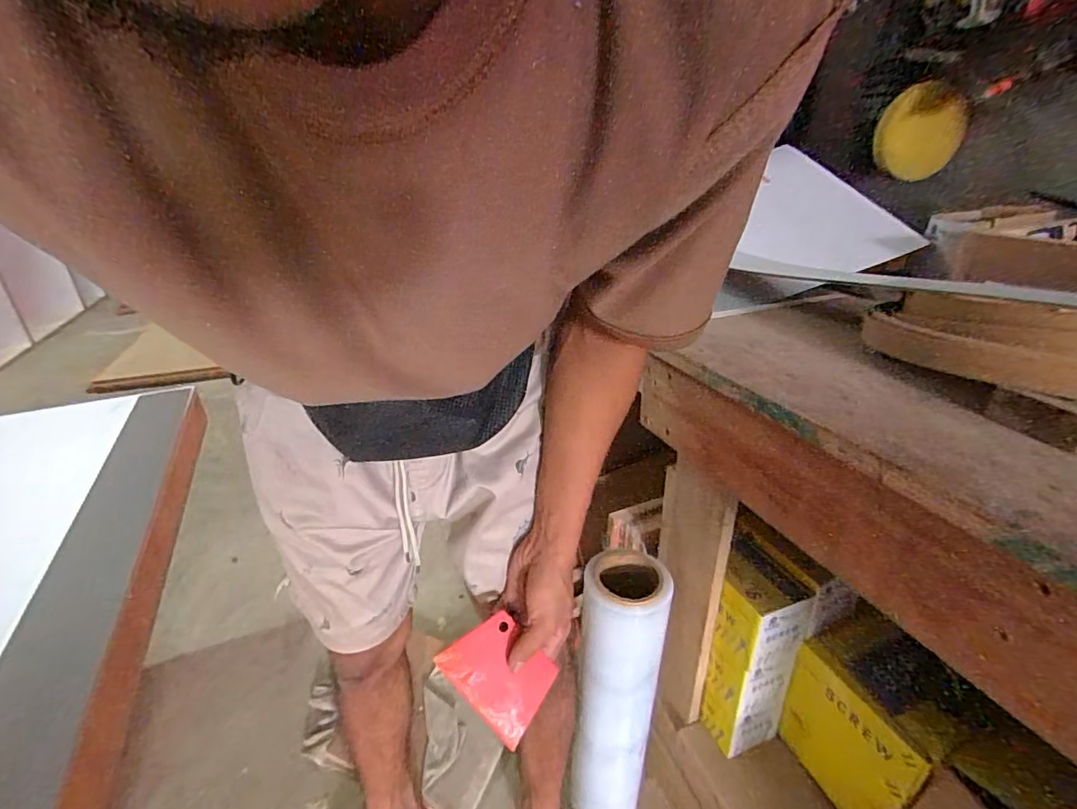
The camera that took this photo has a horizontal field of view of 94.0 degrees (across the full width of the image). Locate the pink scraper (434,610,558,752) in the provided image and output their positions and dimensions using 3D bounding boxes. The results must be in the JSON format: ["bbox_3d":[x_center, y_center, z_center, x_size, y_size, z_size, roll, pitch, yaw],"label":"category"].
[{"bbox_3d":[-0.039,0.266,0.499,0.106,0.009,0.082,42,77,12],"label":"pink scraper"}]

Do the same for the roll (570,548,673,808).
[{"bbox_3d":[0.113,0.444,0.741,0.109,0.493,0.106,6,27,12],"label":"roll"}]

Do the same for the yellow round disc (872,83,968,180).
[{"bbox_3d":[0.624,-0.449,0.830,0.025,0.136,0.129,-27,49,-21],"label":"yellow round disc"}]

